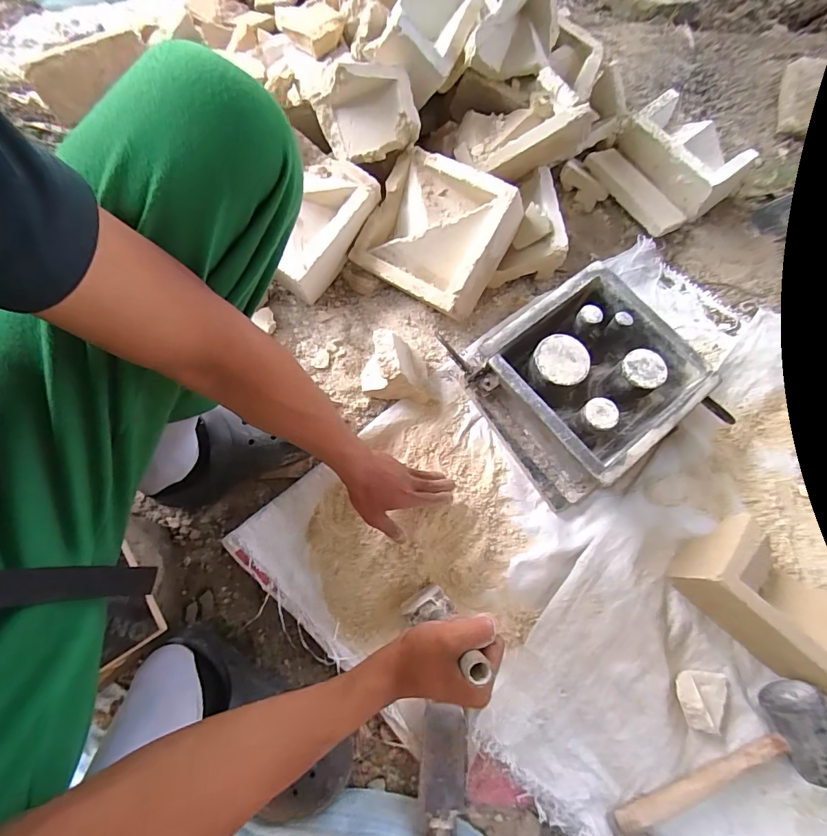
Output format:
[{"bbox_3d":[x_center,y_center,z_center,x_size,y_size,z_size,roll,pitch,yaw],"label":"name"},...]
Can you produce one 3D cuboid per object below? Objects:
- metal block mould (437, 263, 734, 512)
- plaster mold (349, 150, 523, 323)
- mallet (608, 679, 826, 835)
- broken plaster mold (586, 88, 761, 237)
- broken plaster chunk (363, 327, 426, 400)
[{"bbox_3d":[0.240,-0.063,0.644,0.262,0.118,0.296,-33,74,-11],"label":"metal block mould"},{"bbox_3d":[0.035,-0.294,0.698,0.205,0.069,0.201,32,100,14],"label":"plaster mold"},{"bbox_3d":[0.372,0.412,0.523,0.281,0.059,0.105,-14,71,-5],"label":"mallet"},{"bbox_3d":[0.461,-0.468,0.808,0.197,0.094,0.212,-34,74,-12],"label":"broken plaster mold"},{"bbox_3d":[-0.028,-0.077,0.658,0.100,0.080,0.079,3,70,0],"label":"broken plaster chunk"}]

